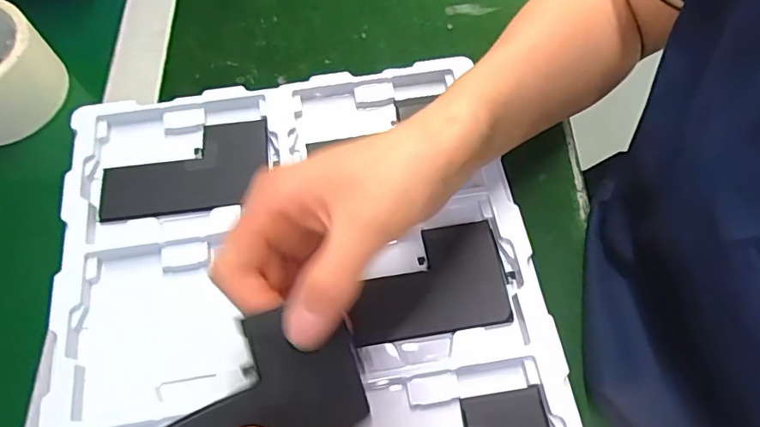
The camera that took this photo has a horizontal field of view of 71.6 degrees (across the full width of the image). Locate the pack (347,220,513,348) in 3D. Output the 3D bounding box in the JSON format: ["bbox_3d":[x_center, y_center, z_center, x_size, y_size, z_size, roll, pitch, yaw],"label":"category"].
[{"bbox_3d":[0.027,0.040,0.313,0.093,0.007,0.063,-9,62,-5],"label":"pack"}]

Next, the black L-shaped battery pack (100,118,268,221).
[{"bbox_3d":[-0.129,-0.030,0.351,0.108,0.012,0.058,-9,62,-5],"label":"black L-shaped battery pack"}]

